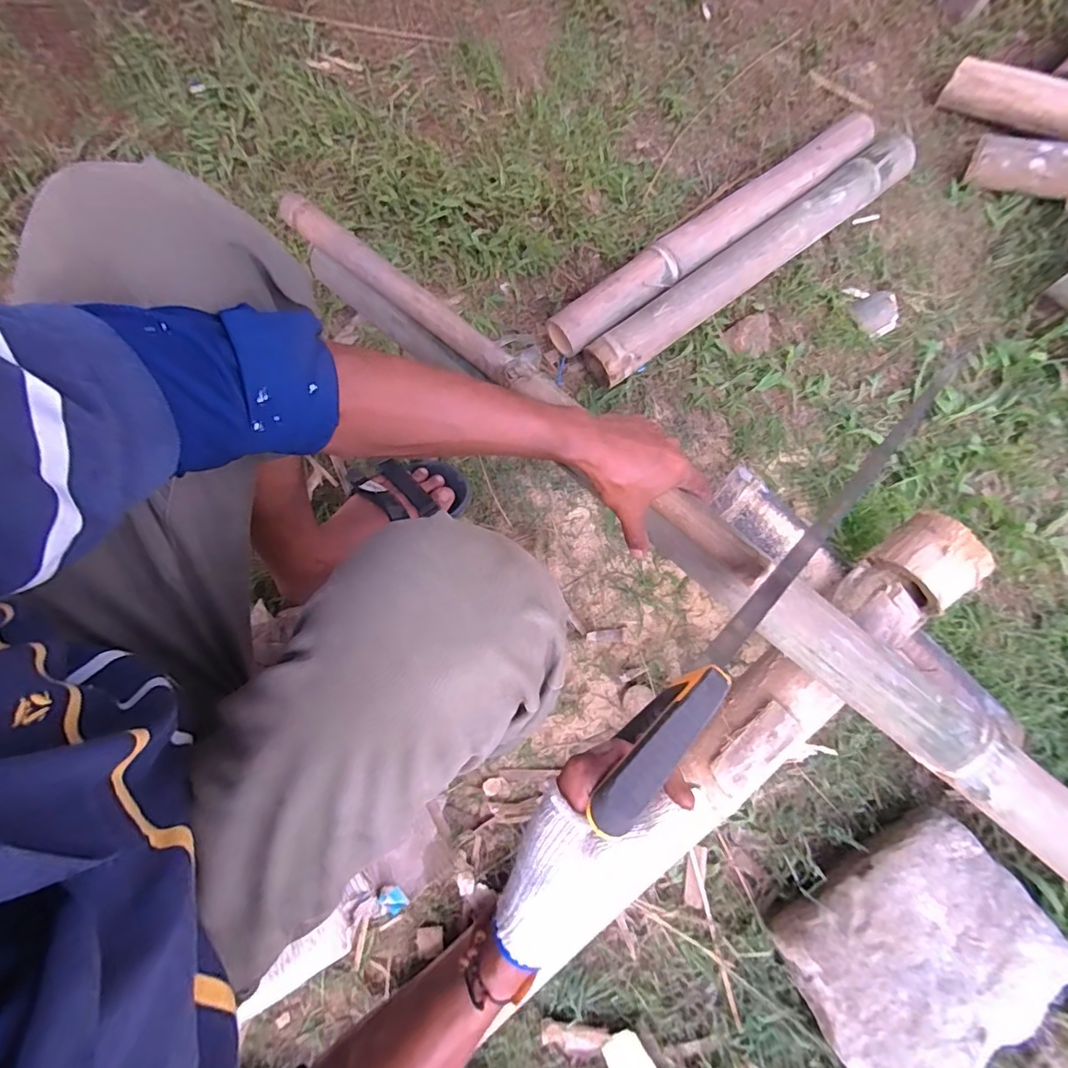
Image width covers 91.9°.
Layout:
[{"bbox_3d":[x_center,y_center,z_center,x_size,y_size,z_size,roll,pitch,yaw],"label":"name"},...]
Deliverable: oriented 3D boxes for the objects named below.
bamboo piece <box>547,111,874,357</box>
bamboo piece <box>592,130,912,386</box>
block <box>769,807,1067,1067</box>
[{"bbox_3d":[0.275,-0.462,0.797,0.613,0.064,0.074,-35,80,-8],"label":"bamboo piece"},{"bbox_3d":[0.336,-0.421,0.786,0.599,0.067,0.068,-36,80,-8],"label":"bamboo piece"},{"bbox_3d":[0.408,0.445,0.541,0.251,0.078,0.175,-29,78,-8],"label":"block"}]

